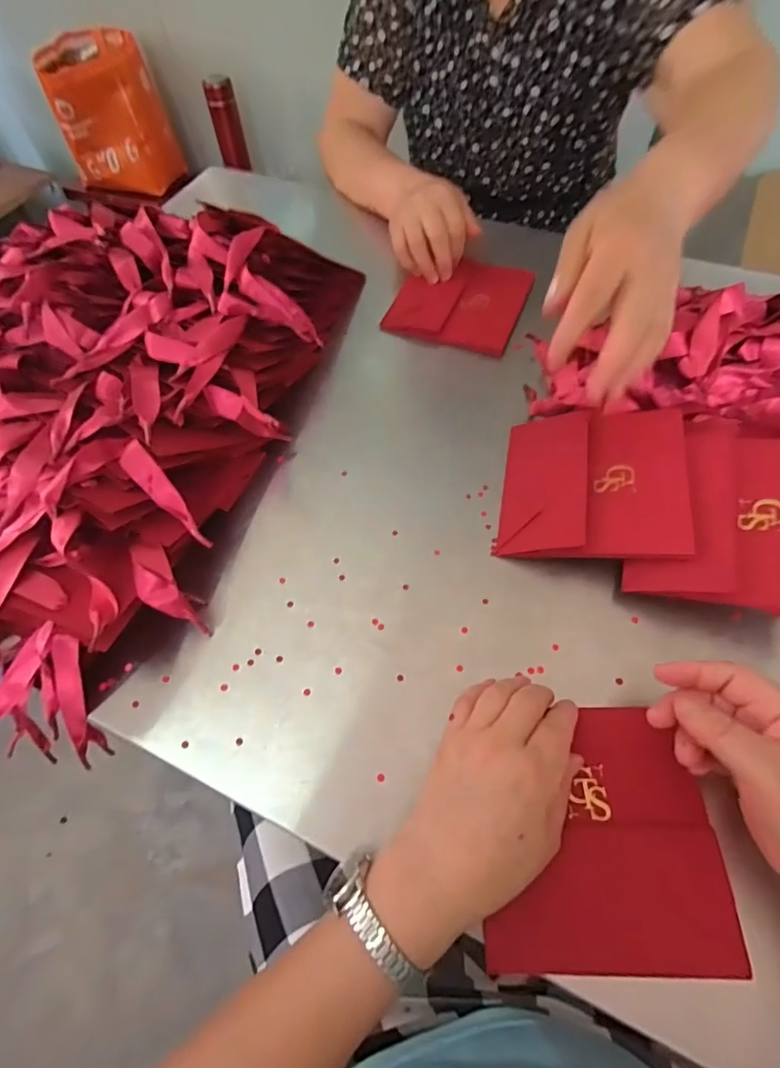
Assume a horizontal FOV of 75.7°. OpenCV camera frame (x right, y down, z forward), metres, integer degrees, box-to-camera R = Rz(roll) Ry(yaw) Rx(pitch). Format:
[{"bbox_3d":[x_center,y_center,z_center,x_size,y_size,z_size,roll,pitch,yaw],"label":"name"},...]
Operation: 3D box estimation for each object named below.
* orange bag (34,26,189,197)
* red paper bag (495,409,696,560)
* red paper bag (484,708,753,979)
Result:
[{"bbox_3d":[-0.678,-1.021,1.235,0.244,0.254,0.262,-20,60,-9],"label":"orange bag"},{"bbox_3d":[0.164,-0.045,0.411,0.138,0.015,0.136,1,63,22],"label":"red paper bag"},{"bbox_3d":[0.125,0.180,0.305,0.133,0.015,0.135,-1,59,2],"label":"red paper bag"}]

